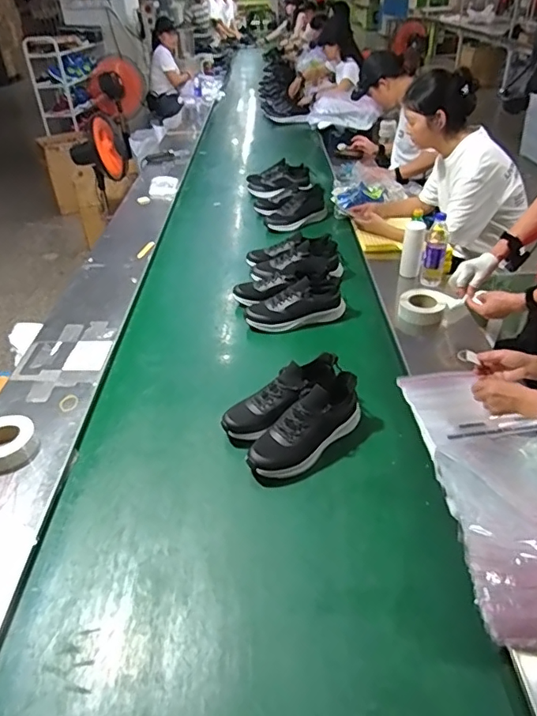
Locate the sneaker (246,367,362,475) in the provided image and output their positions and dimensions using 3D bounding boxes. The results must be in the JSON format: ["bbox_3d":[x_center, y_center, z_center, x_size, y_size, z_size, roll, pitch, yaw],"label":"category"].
[{"bbox_3d":[0.086,0.150,1.101,0.299,0.110,0.114,-36,47,-19],"label":"sneaker"}]

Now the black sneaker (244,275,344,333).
[{"bbox_3d":[0.086,-0.157,1.504,0.298,0.116,0.093,-11,37,-9],"label":"black sneaker"}]

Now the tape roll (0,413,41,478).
[{"bbox_3d":[-0.580,0.186,1.113,0.134,0.056,0.151,-29,44,-30],"label":"tape roll"}]

